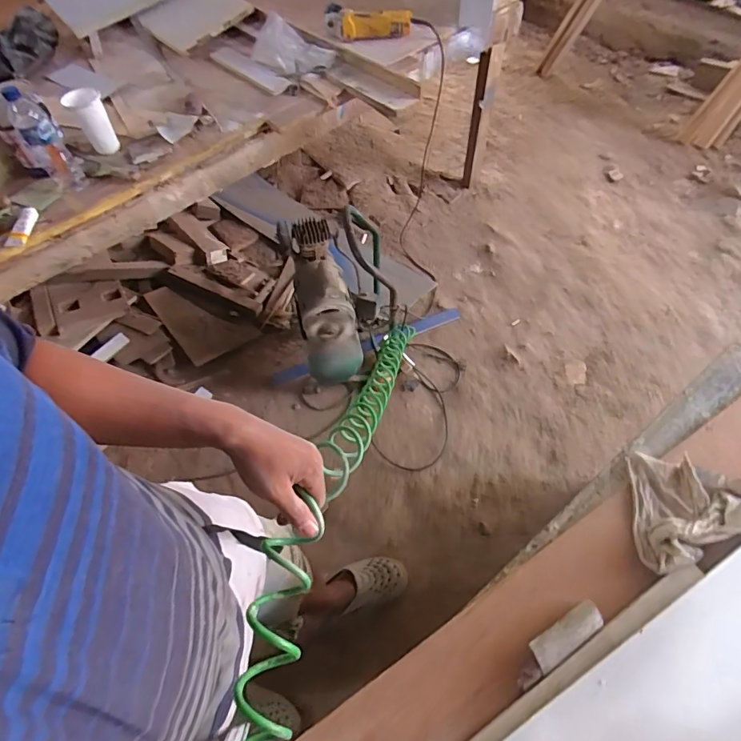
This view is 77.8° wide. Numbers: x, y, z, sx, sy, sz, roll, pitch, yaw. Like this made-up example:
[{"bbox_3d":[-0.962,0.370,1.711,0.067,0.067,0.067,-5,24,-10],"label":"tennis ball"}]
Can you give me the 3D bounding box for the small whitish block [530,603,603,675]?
[{"bbox_3d":[0.255,0.341,0.594,0.106,0.012,0.034,-29,61,-15],"label":"small whitish block"}]

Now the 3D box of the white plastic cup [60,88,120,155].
[{"bbox_3d":[-0.678,-0.607,1.125,0.075,0.131,0.072,-1,58,2],"label":"white plastic cup"}]

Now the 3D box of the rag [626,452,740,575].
[{"bbox_3d":[0.477,0.184,0.694,0.243,0.038,0.160,-22,59,-11],"label":"rag"}]

